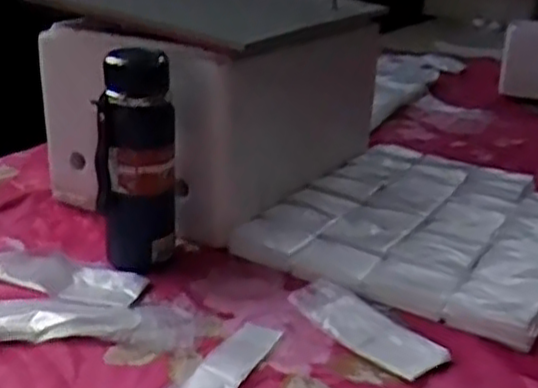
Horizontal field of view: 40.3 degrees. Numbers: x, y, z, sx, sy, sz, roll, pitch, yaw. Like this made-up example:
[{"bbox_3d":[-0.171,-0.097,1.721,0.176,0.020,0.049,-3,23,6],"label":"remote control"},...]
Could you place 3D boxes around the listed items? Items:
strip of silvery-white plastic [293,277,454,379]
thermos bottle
[{"bbox_3d":[0.091,0.128,0.718,0.059,0.012,0.168,-35,43,-27],"label":"strip of silvery-white plastic"},{"bbox_3d":[-0.141,-0.030,0.789,0.084,0.236,0.066,0,22,-11],"label":"thermos bottle"}]

